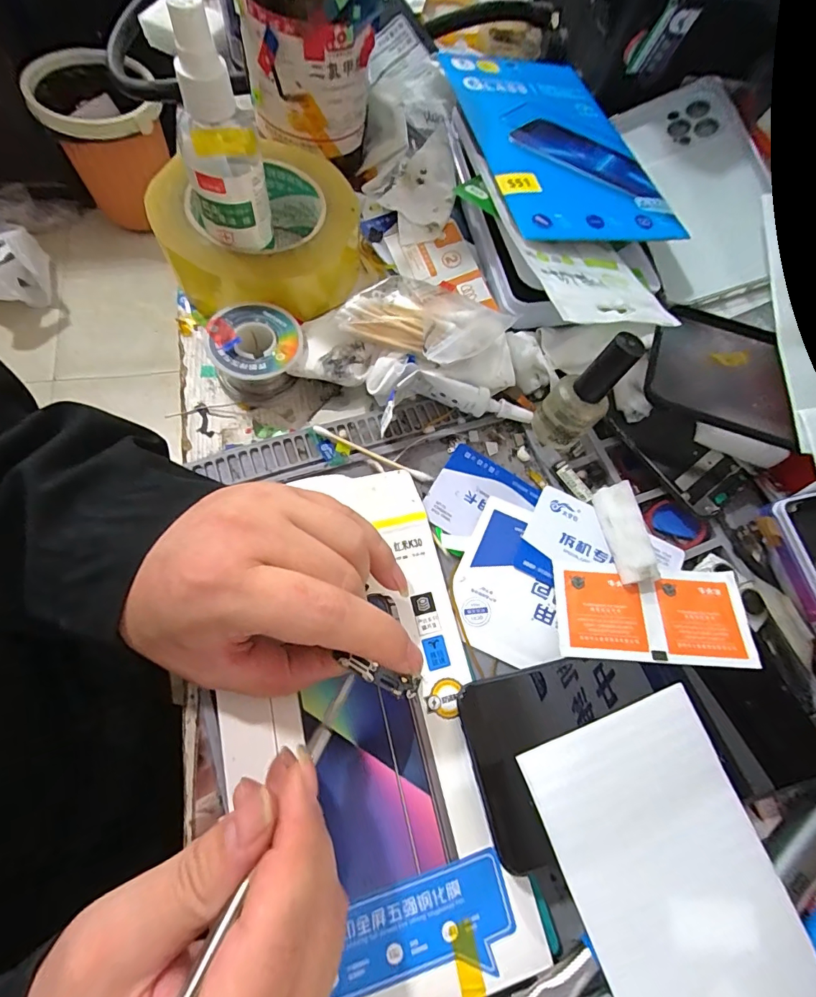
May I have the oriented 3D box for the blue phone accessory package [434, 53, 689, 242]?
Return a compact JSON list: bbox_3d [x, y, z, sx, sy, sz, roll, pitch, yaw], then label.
[{"bbox_3d":[0.096,-0.249,0.306,0.114,0.006,0.206,-7,65,-12],"label":"blue phone accessory package"}]

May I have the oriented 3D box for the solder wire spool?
[{"bbox_3d":[-0.090,-0.089,0.268,0.055,0.030,0.049,-13,72,-13],"label":"solder wire spool"}]

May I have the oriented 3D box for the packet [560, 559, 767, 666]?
[{"bbox_3d":[0.129,0.061,0.235,0.098,0.004,0.048,4,62,-1],"label":"packet"}]

